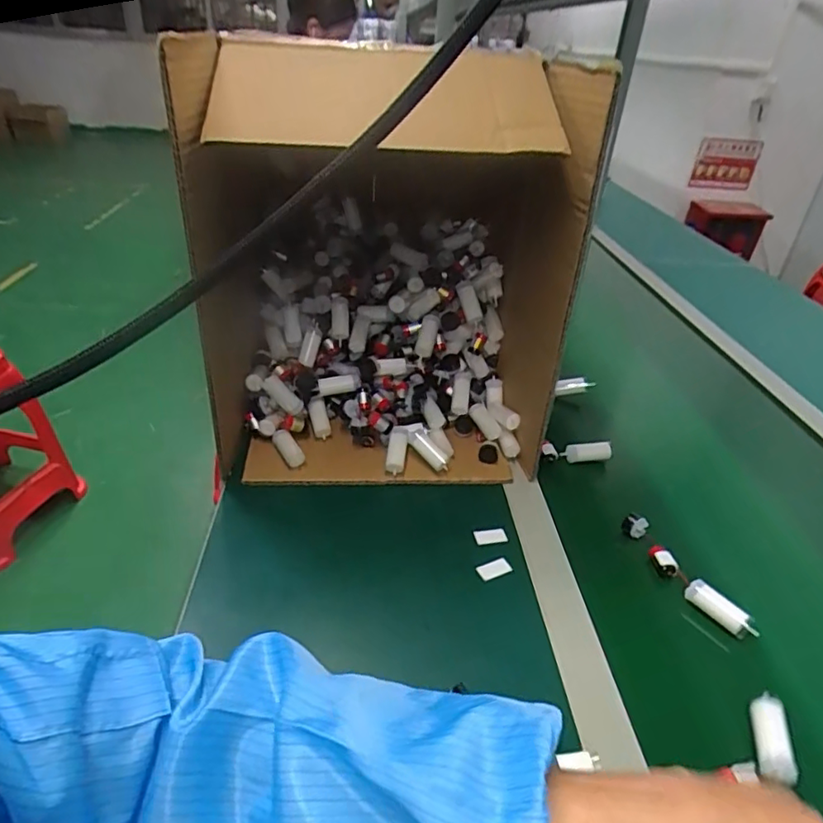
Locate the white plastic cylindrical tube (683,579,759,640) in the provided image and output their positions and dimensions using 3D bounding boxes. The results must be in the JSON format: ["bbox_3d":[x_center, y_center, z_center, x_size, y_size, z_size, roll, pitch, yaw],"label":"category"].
[{"bbox_3d":[0.268,0.171,0.487,0.019,0.019,0.059,-20,41,-33],"label":"white plastic cylindrical tube"}]

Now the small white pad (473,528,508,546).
[{"bbox_3d":[0.077,0.121,0.545,0.033,0.004,0.017,-2,45,-20],"label":"small white pad"}]

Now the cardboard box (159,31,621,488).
[{"bbox_3d":[-0.036,-0.171,0.647,0.343,0.362,0.358,0,34,-7],"label":"cardboard box"}]

